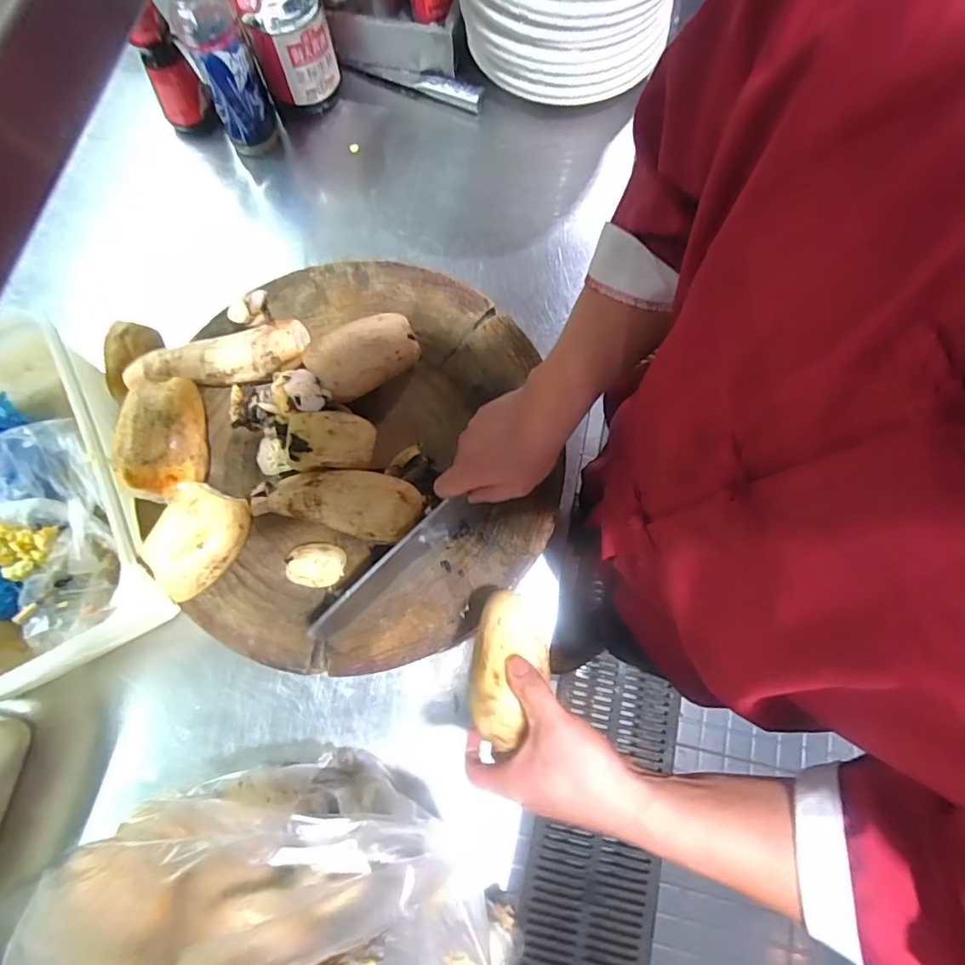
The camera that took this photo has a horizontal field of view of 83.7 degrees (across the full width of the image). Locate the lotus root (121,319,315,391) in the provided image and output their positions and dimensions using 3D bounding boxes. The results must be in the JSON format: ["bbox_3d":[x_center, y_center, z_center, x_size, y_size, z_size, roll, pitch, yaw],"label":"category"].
[{"bbox_3d":[-0.287,-0.137,0.584,0.195,0.040,0.050,-11,75,-2],"label":"lotus root"}]

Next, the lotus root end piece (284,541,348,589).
[{"bbox_3d":[-0.165,0.084,0.542,0.054,0.042,0.044,8,75,3],"label":"lotus root end piece"}]

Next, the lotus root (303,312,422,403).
[{"bbox_3d":[-0.124,-0.133,0.588,0.114,0.067,0.063,-30,76,-7],"label":"lotus root"}]

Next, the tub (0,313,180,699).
[{"bbox_3d":[-0.520,0.046,0.616,0.295,0.135,0.370,-18,75,-4],"label":"tub"}]

